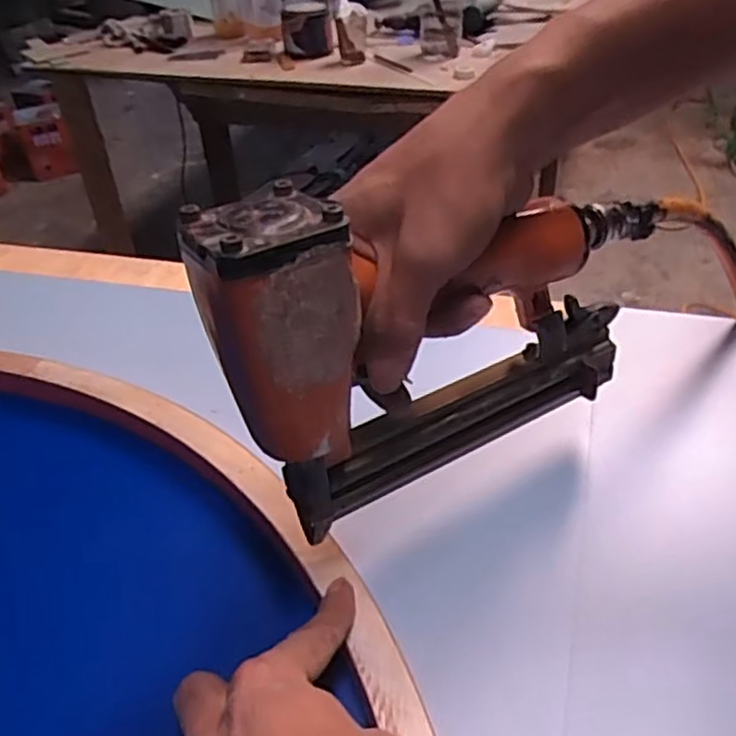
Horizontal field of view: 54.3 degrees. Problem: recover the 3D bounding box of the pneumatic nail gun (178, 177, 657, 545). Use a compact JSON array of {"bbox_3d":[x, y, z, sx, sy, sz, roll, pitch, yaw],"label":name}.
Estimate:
[{"bbox_3d":[0.045,-0.022,0.350,0.244,0.163,0.048,-20,41,-20],"label":"pneumatic nail gun"}]

